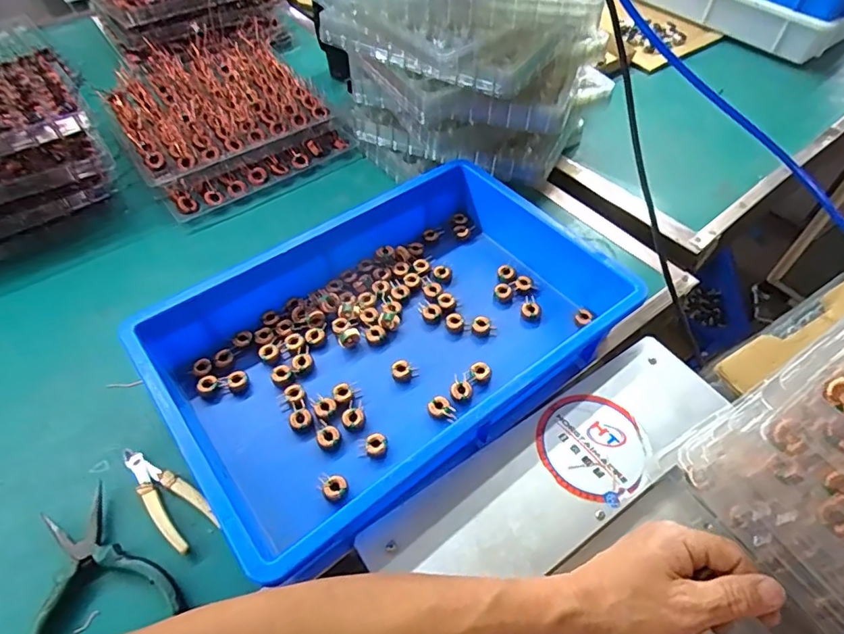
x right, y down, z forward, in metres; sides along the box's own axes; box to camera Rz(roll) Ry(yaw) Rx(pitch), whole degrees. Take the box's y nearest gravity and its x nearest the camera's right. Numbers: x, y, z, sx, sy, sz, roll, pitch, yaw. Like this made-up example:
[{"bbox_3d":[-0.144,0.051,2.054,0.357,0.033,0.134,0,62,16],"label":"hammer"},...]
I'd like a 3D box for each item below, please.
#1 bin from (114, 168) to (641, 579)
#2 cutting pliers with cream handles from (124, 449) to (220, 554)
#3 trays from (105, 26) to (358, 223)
[{"bbox_3d":[-0.022,0.009,0.537,0.420,0.078,0.286,-32,59,-23],"label":"bin"},{"bbox_3d":[-0.232,0.156,0.465,0.119,0.014,0.040,36,60,24],"label":"cutting pliers with cream handles"},{"bbox_3d":[-0.317,-0.320,0.805,0.285,0.063,0.345,-30,58,-22],"label":"trays"}]

